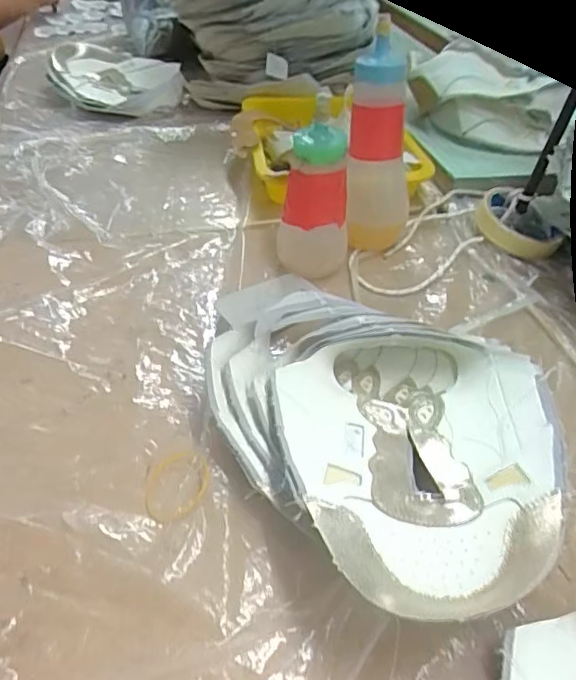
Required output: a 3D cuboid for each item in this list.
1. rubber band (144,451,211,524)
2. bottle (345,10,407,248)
[{"bbox_3d":[-0.069,0.089,0.362,0.041,0.008,0.049,-6,43,-8],"label":"rubber band"},{"bbox_3d":[0.087,-0.174,0.539,0.066,0.178,0.076,9,43,7],"label":"bottle"}]

